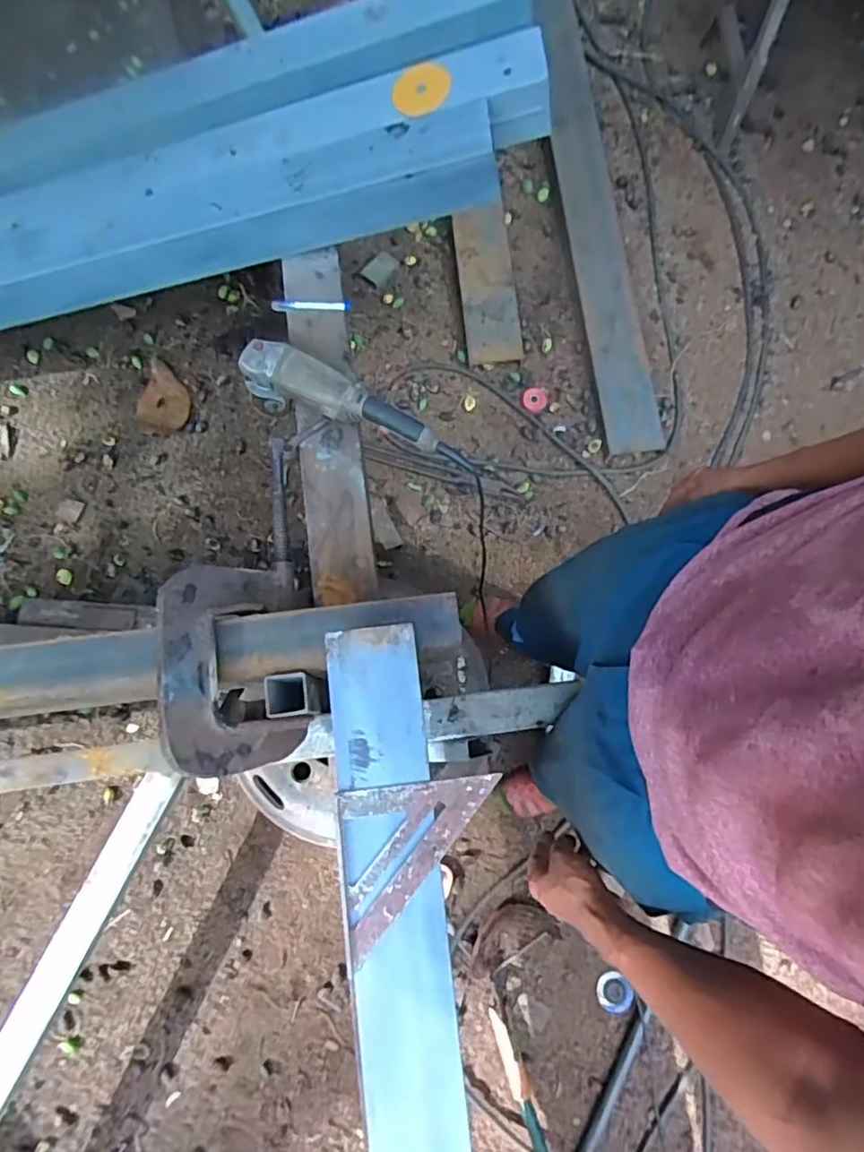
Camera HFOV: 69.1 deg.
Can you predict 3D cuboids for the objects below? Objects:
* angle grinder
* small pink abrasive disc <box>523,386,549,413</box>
[{"bbox_3d":[-0.145,-0.272,0.993,0.332,0.100,0.069,25,77,5],"label":"angle grinder"},{"bbox_3d":[0.251,-0.429,1.526,0.060,0.019,0.065,0,76,0],"label":"small pink abrasive disc"}]

